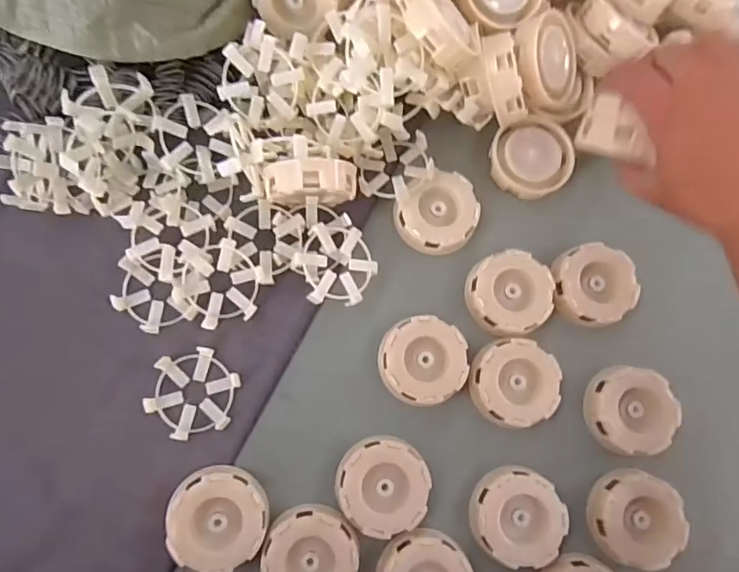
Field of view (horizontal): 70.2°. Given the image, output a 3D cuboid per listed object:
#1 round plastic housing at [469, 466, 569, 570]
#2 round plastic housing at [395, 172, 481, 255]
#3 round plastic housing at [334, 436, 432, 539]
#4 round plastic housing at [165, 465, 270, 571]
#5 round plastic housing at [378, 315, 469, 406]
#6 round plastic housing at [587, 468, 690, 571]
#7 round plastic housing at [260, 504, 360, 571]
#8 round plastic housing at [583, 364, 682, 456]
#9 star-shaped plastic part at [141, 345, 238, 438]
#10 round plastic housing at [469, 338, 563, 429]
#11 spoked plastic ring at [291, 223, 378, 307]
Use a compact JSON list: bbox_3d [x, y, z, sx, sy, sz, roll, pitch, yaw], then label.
[{"bbox_3d":[0.102,0.157,0.362,0.059,0.025,0.059,1,78,-5],"label":"round plastic housing"},{"bbox_3d":[0.052,-0.054,0.398,0.061,0.020,0.056,1,78,-5],"label":"round plastic housing"},{"bbox_3d":[0.008,0.133,0.357,0.061,0.029,0.059,1,78,-5],"label":"round plastic housing"},{"bbox_3d":[-0.095,0.148,0.335,0.060,0.025,0.059,1,78,-5],"label":"round plastic housing"},{"bbox_3d":[0.038,0.053,0.376,0.060,0.020,0.059,1,78,-5],"label":"round plastic housing"},{"bbox_3d":[0.188,0.162,0.369,0.059,0.027,0.058,1,78,-5],"label":"round plastic housing"},{"bbox_3d":[-0.038,0.174,0.339,0.058,0.025,0.059,1,78,-5],"label":"round plastic housing"},{"bbox_3d":[0.193,0.091,0.387,0.059,0.022,0.060,1,78,-5],"label":"round plastic housing"},{"bbox_3d":[-0.118,0.072,0.353,0.054,0.013,0.059,12,77,-3],"label":"star-shaped plastic part"},{"bbox_3d":[0.104,0.069,0.377,0.061,0.018,0.060,1,78,-5],"label":"round plastic housing"},{"bbox_3d":[-0.023,-0.016,0.371,0.057,0.008,0.056,6,75,-21],"label":"spoked plastic ring"}]

